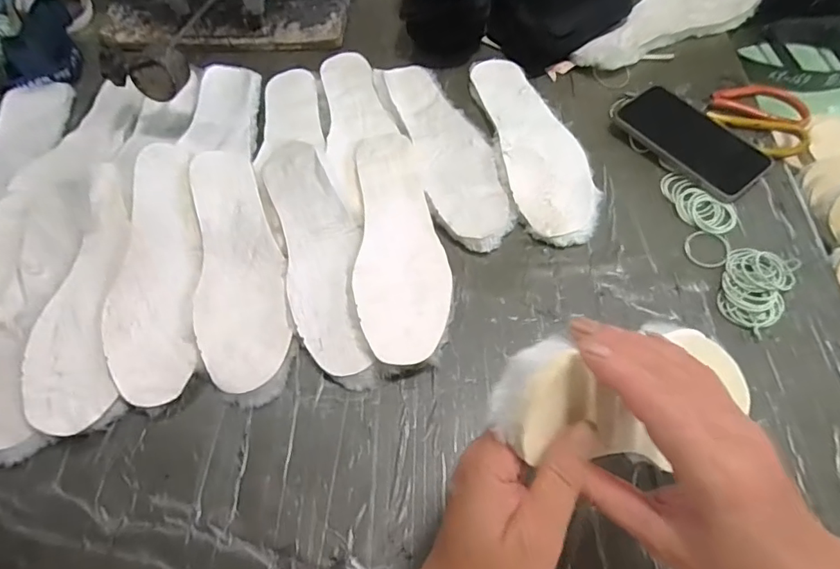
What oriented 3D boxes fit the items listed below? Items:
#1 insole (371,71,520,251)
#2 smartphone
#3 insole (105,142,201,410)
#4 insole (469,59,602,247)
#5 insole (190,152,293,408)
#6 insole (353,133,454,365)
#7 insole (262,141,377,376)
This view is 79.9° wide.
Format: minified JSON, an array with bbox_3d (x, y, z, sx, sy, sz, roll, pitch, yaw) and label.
[{"bbox_3d":[0.030,-0.155,0.565,0.085,0.017,0.277,-16,61,-7],"label":"insole"},{"bbox_3d":[0.291,-0.158,0.542,0.078,0.011,0.156,-37,65,-11],"label":"smartphone"},{"bbox_3d":[-0.254,-0.022,0.477,0.072,0.030,0.265,-8,62,-6],"label":"insole"},{"bbox_3d":[0.125,-0.163,0.559,0.088,0.012,0.271,-12,61,-4],"label":"insole"},{"bbox_3d":[-0.176,-0.021,0.491,0.084,0.018,0.276,-12,61,-5],"label":"insole"},{"bbox_3d":[-0.021,-0.049,0.501,0.087,0.021,0.268,-6,60,-1],"label":"insole"},{"bbox_3d":[-0.098,-0.038,0.494,0.076,0.014,0.263,-15,66,-8],"label":"insole"}]

